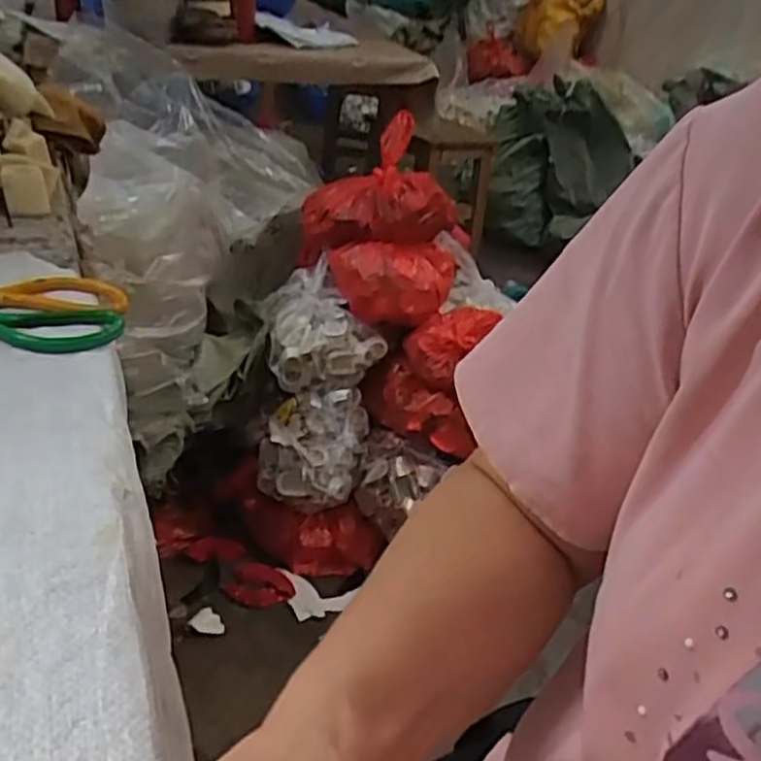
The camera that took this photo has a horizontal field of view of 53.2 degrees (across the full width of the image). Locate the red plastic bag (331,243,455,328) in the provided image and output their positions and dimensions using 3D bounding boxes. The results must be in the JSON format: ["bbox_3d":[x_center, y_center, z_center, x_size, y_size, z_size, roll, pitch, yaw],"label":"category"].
[{"bbox_3d":[0.032,-0.181,1.352,0.232,0.100,0.148,-3,33,-16],"label":"red plastic bag"}]

